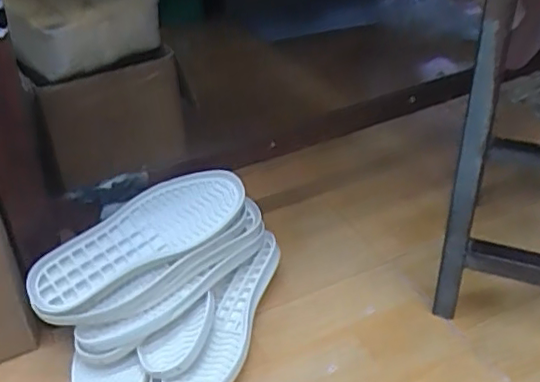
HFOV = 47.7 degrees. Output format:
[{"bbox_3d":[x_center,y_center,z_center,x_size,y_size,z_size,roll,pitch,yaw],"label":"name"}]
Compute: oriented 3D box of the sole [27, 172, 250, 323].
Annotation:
[{"bbox_3d":[-0.165,0.063,0.783,0.295,0.037,0.105,-31,73,-21],"label":"sole"}]

